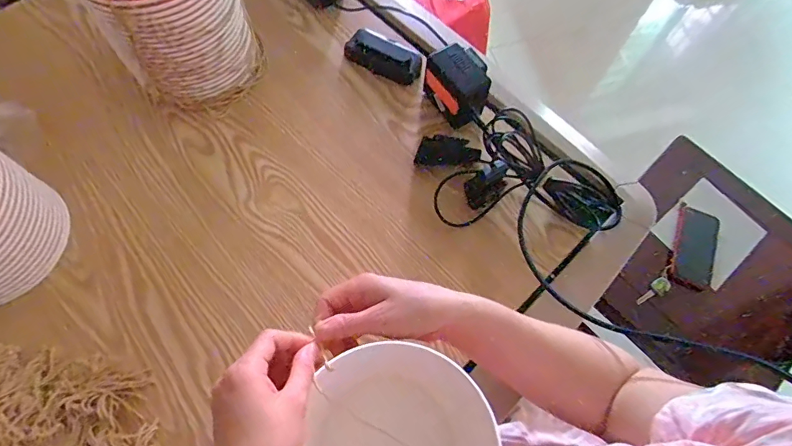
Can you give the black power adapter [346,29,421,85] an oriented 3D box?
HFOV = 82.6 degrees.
[{"bbox_3d":[-0.016,-0.234,0.631,0.110,0.027,0.049,28,67,9],"label":"black power adapter"}]

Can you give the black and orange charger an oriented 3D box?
[{"bbox_3d":[0.083,-0.172,0.584,0.058,0.074,0.091,-30,71,-16],"label":"black and orange charger"}]

